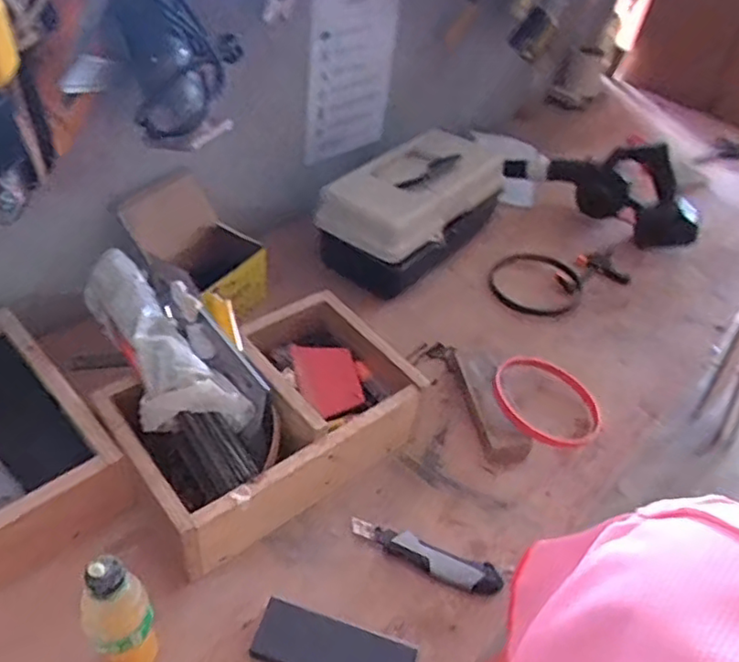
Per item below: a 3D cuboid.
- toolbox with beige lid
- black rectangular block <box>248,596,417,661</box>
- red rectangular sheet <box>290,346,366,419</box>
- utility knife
[{"bbox_3d":[0.081,-0.219,1.123,0.193,0.159,0.356,28,46,19],"label":"toolbox with beige lid"},{"bbox_3d":[-0.036,0.324,0.632,0.157,0.017,0.058,16,44,10],"label":"black rectangular block"},{"bbox_3d":[-0.056,0.061,0.826,0.074,0.007,0.098,-18,85,4],"label":"red rectangular sheet"},{"bbox_3d":[0.064,0.259,0.725,0.178,0.019,0.035,18,44,11],"label":"utility knife"}]

